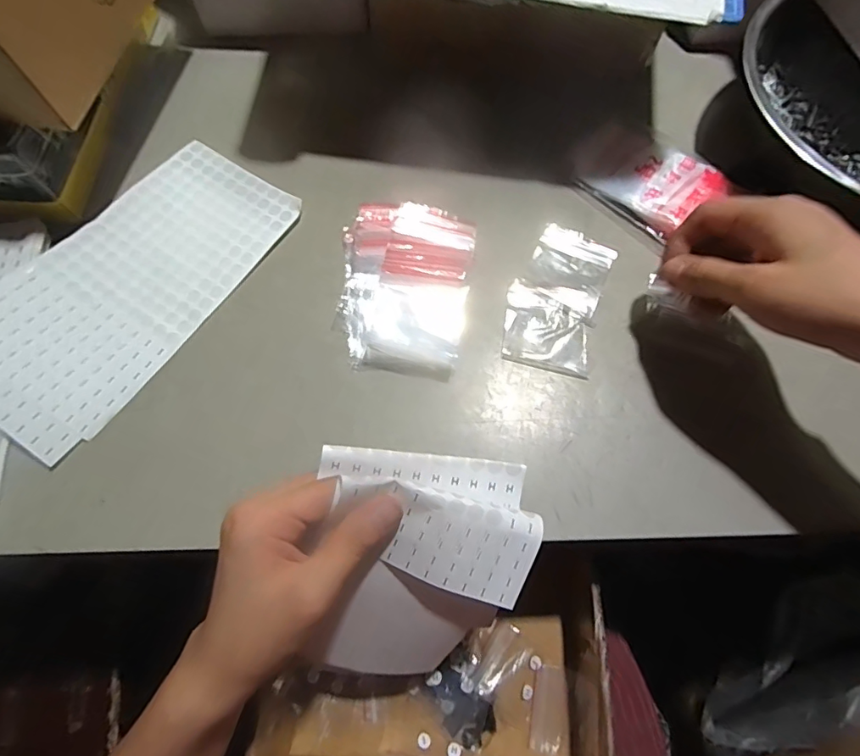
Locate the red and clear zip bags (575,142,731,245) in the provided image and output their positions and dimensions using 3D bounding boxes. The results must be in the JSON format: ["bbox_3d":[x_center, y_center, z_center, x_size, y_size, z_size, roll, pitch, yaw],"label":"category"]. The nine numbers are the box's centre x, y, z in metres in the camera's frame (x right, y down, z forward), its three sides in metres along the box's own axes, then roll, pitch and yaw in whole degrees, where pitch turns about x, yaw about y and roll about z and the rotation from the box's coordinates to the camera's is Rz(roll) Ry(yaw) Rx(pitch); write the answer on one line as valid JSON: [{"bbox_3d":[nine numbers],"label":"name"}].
[{"bbox_3d":[0.179,-0.155,0.398,0.073,0.017,0.085,-40,74,-13],"label":"red and clear zip bags"}]

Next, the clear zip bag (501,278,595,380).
[{"bbox_3d":[0.086,-0.037,0.365,0.061,0.004,0.068,9,70,4],"label":"clear zip bag"}]

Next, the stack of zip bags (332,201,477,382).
[{"bbox_3d":[-0.020,-0.067,0.363,0.094,0.029,0.120,6,70,3],"label":"stack of zip bags"}]

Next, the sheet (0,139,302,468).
[{"bbox_3d":[-0.222,-0.073,0.366,0.123,0.025,0.249,33,73,12],"label":"sheet"}]

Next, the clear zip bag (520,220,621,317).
[{"bbox_3d":[0.106,-0.084,0.379,0.057,0.004,0.065,24,72,9],"label":"clear zip bag"}]

